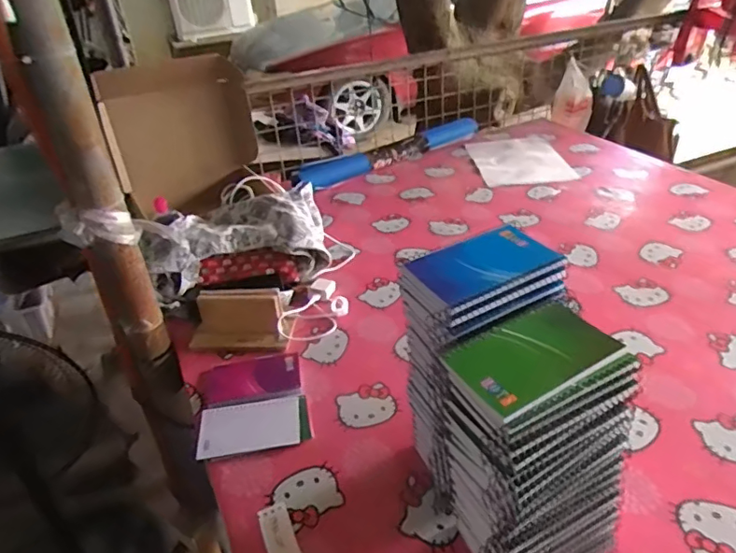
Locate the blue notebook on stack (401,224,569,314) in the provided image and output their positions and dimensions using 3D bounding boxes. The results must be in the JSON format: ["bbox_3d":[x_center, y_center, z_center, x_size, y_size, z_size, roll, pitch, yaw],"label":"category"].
[{"bbox_3d":[0.108,-0.012,0.501,0.134,0.012,0.075,-18,36,-20],"label":"blue notebook on stack"}]

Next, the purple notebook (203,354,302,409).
[{"bbox_3d":[-0.173,0.152,0.795,0.144,0.008,0.089,-9,34,-4],"label":"purple notebook"}]

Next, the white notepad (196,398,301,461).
[{"bbox_3d":[-0.157,0.202,0.722,0.132,0.011,0.078,-7,34,-2],"label":"white notepad"}]

